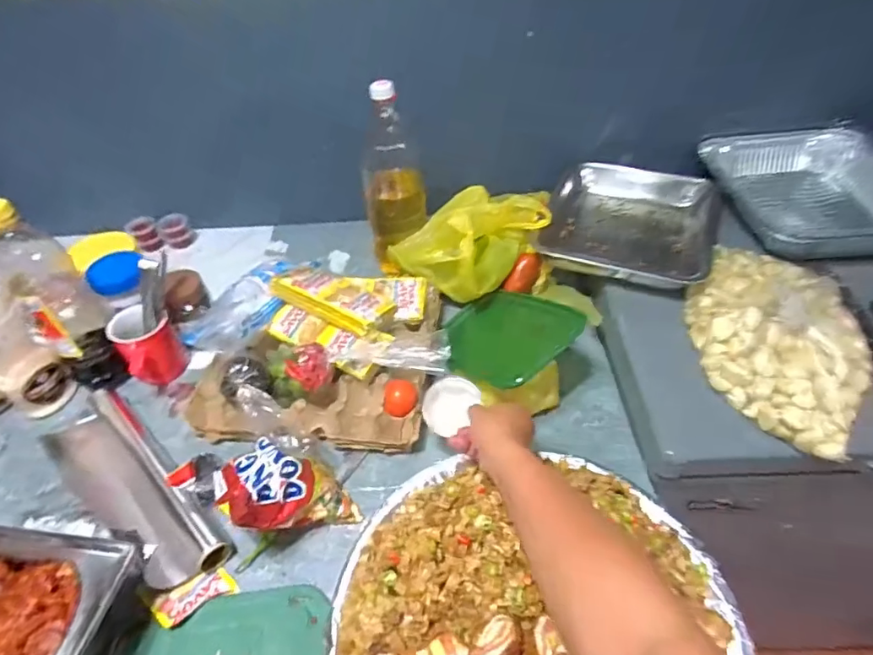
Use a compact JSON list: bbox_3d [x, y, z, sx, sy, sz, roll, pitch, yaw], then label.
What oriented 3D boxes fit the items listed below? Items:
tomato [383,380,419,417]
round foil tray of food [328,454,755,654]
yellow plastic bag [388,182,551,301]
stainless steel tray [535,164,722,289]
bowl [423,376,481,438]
[{"bbox_3d":[-0.043,0.091,0.632,0.041,0.034,0.042,-3,45,3],"label":"tomato"},{"bbox_3d":[0.078,0.253,0.464,0.331,0.071,0.351,-3,45,3],"label":"round foil tray of food"},{"bbox_3d":[0.041,-0.147,0.768,0.176,0.147,0.166,-34,51,-26],"label":"yellow plastic bag"},{"bbox_3d":[0.304,-0.162,0.818,0.244,0.054,0.254,17,49,21],"label":"stainless steel tray"},{"bbox_3d":[0.015,0.094,0.605,0.058,0.024,0.072,16,63,19],"label":"bowl"}]

